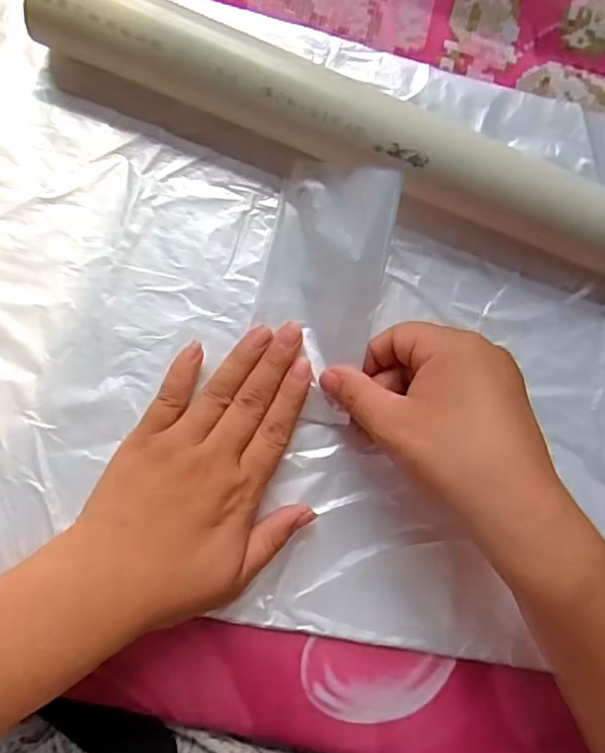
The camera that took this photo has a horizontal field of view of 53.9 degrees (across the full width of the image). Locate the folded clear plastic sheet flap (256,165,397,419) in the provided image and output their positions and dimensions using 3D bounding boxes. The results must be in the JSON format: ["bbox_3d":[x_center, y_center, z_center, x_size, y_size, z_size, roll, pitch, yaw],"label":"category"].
[{"bbox_3d":[0.009,-0.042,0.299,0.058,0.009,0.124,13,98,11],"label":"folded clear plastic sheet flap"}]

